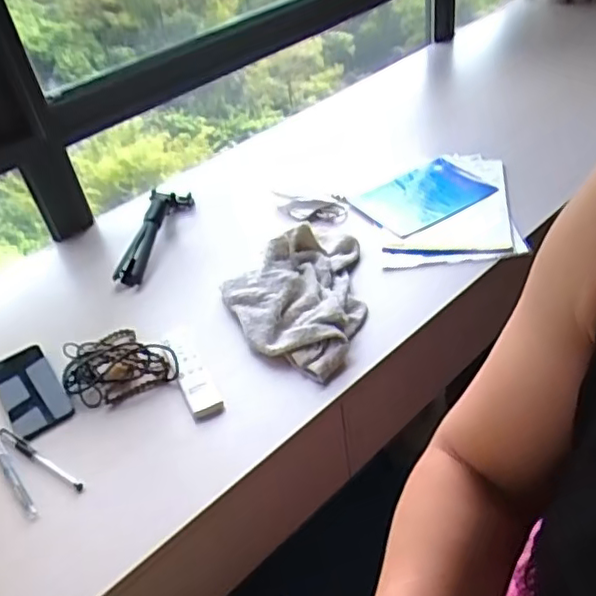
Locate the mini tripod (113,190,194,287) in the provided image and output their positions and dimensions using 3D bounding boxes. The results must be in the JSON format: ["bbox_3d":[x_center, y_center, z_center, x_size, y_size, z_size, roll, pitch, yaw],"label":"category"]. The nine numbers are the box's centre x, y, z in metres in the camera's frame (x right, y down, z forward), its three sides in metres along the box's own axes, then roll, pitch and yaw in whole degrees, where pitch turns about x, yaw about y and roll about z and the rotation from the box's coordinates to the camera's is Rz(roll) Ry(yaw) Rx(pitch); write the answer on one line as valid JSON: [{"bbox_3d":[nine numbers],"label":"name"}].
[{"bbox_3d":[-0.247,-0.118,1.024,0.063,0.053,0.251,2,41,13],"label":"mini tripod"}]

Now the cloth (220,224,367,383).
[{"bbox_3d":[-0.008,-0.009,0.847,0.192,0.066,0.287,-5,40,4],"label":"cloth"}]

